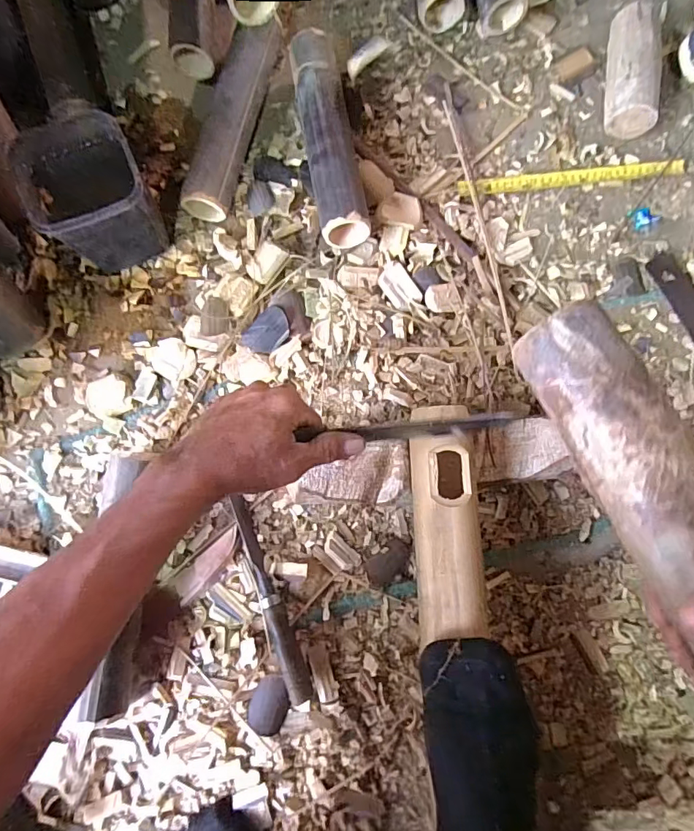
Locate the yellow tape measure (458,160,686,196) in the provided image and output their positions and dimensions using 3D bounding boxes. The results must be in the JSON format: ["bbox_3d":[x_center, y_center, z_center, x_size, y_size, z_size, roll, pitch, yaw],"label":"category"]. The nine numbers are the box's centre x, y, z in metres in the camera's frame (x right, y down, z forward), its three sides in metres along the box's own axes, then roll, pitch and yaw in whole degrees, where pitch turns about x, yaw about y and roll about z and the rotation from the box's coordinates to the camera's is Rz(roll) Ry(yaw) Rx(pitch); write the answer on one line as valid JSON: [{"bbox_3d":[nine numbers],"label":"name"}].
[{"bbox_3d":[0.290,-0.308,0.617,0.292,0.007,0.020,-7,81,-3],"label":"yellow tape measure"}]

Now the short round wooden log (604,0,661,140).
[{"bbox_3d":[0.365,-0.438,0.611,0.059,0.062,0.163,6,80,0],"label":"short round wooden log"}]

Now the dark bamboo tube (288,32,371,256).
[{"bbox_3d":[-0.021,-0.320,0.582,0.059,0.066,0.240,-10,81,-3],"label":"dark bamboo tube"}]

